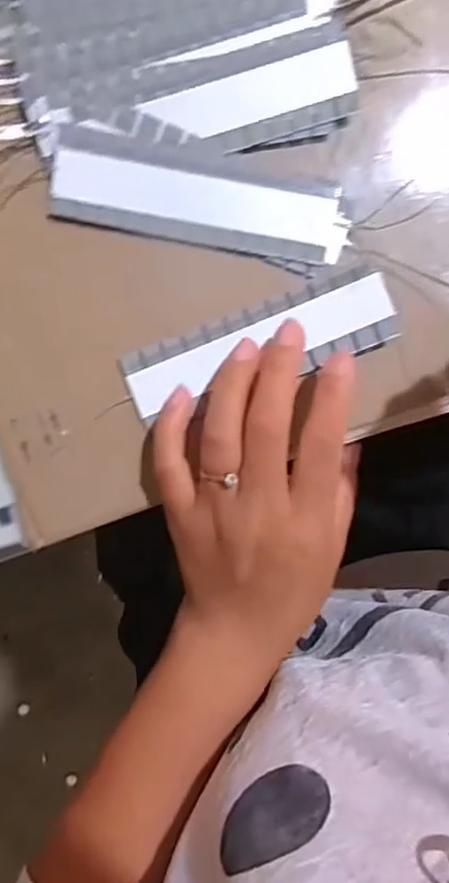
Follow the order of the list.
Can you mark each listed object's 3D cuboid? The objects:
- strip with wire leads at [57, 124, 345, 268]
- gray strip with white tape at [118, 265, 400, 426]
[{"bbox_3d":[-0.010,-0.114,0.281,0.135,0.006,0.040,10,93,-3],"label":"strip with wire leads"},{"bbox_3d":[0.016,-0.046,0.283,0.128,0.010,0.038,-18,94,2],"label":"gray strip with white tape"}]

